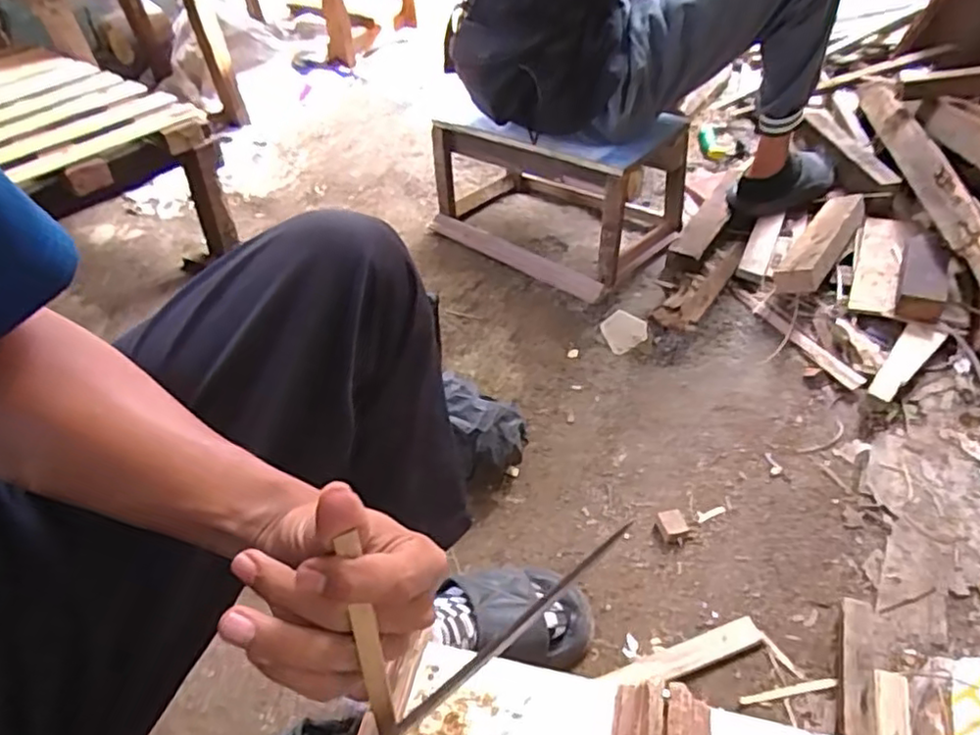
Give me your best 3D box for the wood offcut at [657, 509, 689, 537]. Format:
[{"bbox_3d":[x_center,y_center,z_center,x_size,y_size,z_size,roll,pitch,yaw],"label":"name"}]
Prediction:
[{"bbox_3d":[0.237,0.204,0.858,0.033,0.023,0.034,-15,46,-9],"label":"wood offcut"}]

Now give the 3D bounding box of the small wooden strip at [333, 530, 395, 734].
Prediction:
[{"bbox_3d":[-0.048,0.178,0.318,0.010,0.235,0.013,-7,23,-2],"label":"small wooden strip"}]

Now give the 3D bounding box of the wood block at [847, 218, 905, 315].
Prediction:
[{"bbox_3d":[0.703,-0.190,1.194,0.078,0.017,0.275,-3,41,38],"label":"wood block"}]

